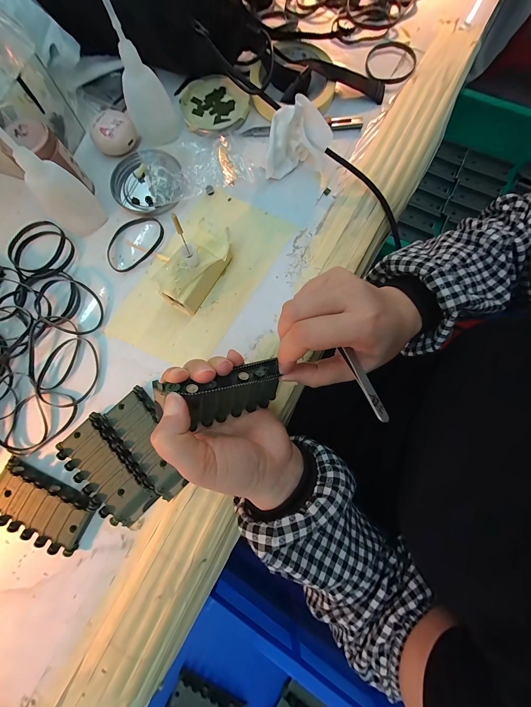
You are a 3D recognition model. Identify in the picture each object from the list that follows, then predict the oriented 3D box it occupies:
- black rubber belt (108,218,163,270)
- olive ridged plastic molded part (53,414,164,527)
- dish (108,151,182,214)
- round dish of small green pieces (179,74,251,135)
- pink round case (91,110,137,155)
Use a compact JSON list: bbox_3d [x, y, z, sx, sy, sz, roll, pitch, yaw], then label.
[{"bbox_3d":[-0.141,-0.120,0.277,0.069,0.006,0.047,-34,82,-6],"label":"black rubber belt"},{"bbox_3d":[-0.140,0.104,0.229,0.046,0.017,0.097,-40,82,-7],"label":"olive ridged plastic molded part"},{"bbox_3d":[-0.131,-0.189,0.288,0.077,0.013,0.077,0,80,0],"label":"dish"},{"bbox_3d":[-0.059,-0.293,0.306,0.079,0.014,0.071,-4,80,-1],"label":"round dish of small green pieces"},{"bbox_3d":[-0.170,-0.246,0.288,0.044,0.021,0.035,-37,82,-7],"label":"pink round case"}]

